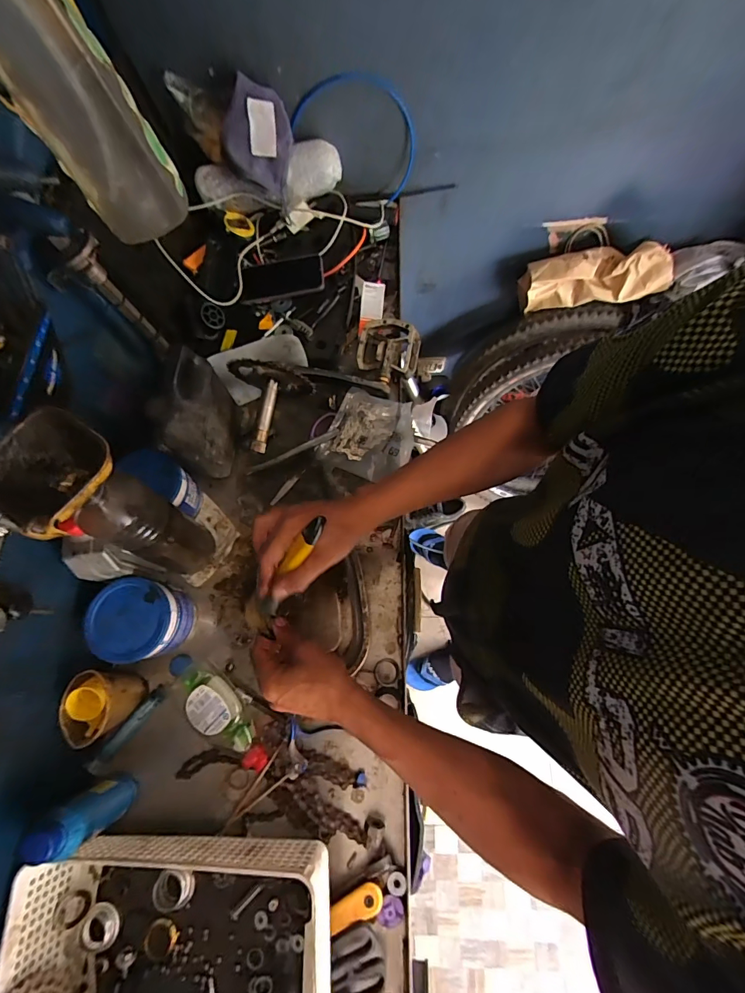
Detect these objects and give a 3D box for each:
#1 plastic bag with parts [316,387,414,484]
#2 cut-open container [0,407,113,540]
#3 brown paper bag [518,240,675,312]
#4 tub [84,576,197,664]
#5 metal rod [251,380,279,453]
[{"bbox_3d":[-0.002,-0.097,0.668,0.147,0.036,0.141,22,75,9],"label":"plastic bag with parts"},{"bbox_3d":[-0.279,-0.021,0.364,0.090,0.061,0.096,30,76,11],"label":"cut-open container"},{"bbox_3d":[0.496,-0.489,0.917,0.311,0.142,0.081,1,72,15],"label":"brown paper bag"},{"bbox_3d":[-0.309,0.170,0.561,0.103,0.102,0.100,-1,73,2],"label":"tub"},{"bbox_3d":[-0.168,-0.127,0.641,0.019,0.022,0.116,12,87,6],"label":"metal rod"}]

